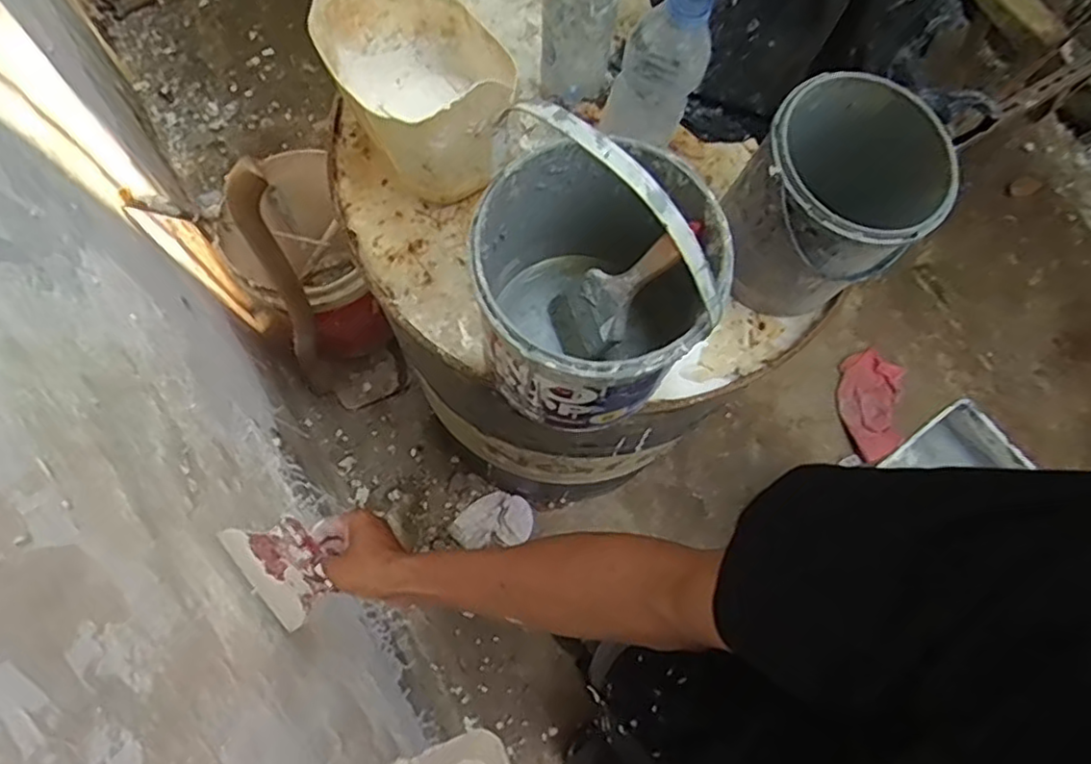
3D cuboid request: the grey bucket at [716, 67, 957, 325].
[{"bbox_3d":[0.248,-0.159,0.596,0.146,0.164,0.147,0,75,-2],"label":"grey bucket"}]

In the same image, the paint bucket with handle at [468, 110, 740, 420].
[{"bbox_3d":[0.037,-0.081,0.506,0.173,0.298,0.179,0,75,-2],"label":"paint bucket with handle"}]

